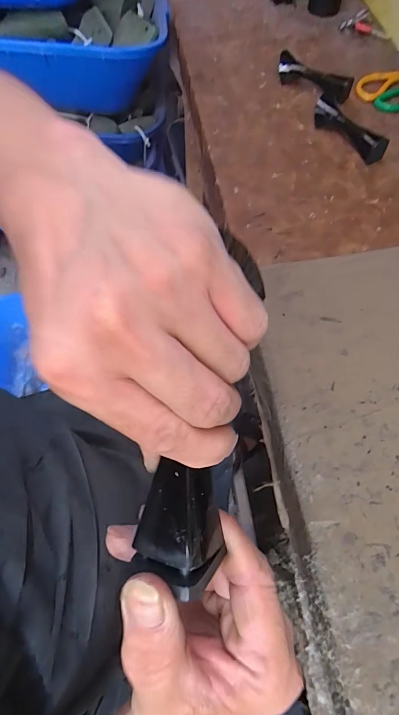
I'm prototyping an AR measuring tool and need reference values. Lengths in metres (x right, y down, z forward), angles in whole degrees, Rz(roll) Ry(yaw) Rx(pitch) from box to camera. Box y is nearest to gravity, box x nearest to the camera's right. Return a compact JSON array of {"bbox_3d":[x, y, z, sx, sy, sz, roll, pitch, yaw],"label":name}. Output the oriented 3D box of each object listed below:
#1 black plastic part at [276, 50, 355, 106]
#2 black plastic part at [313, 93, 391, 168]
[{"bbox_3d":[0.198,-0.487,0.626,0.043,0.034,0.134,-39,70,-17],"label":"black plastic part"},{"bbox_3d":[0.235,-0.357,0.564,0.024,0.036,0.138,-29,67,-13],"label":"black plastic part"}]

